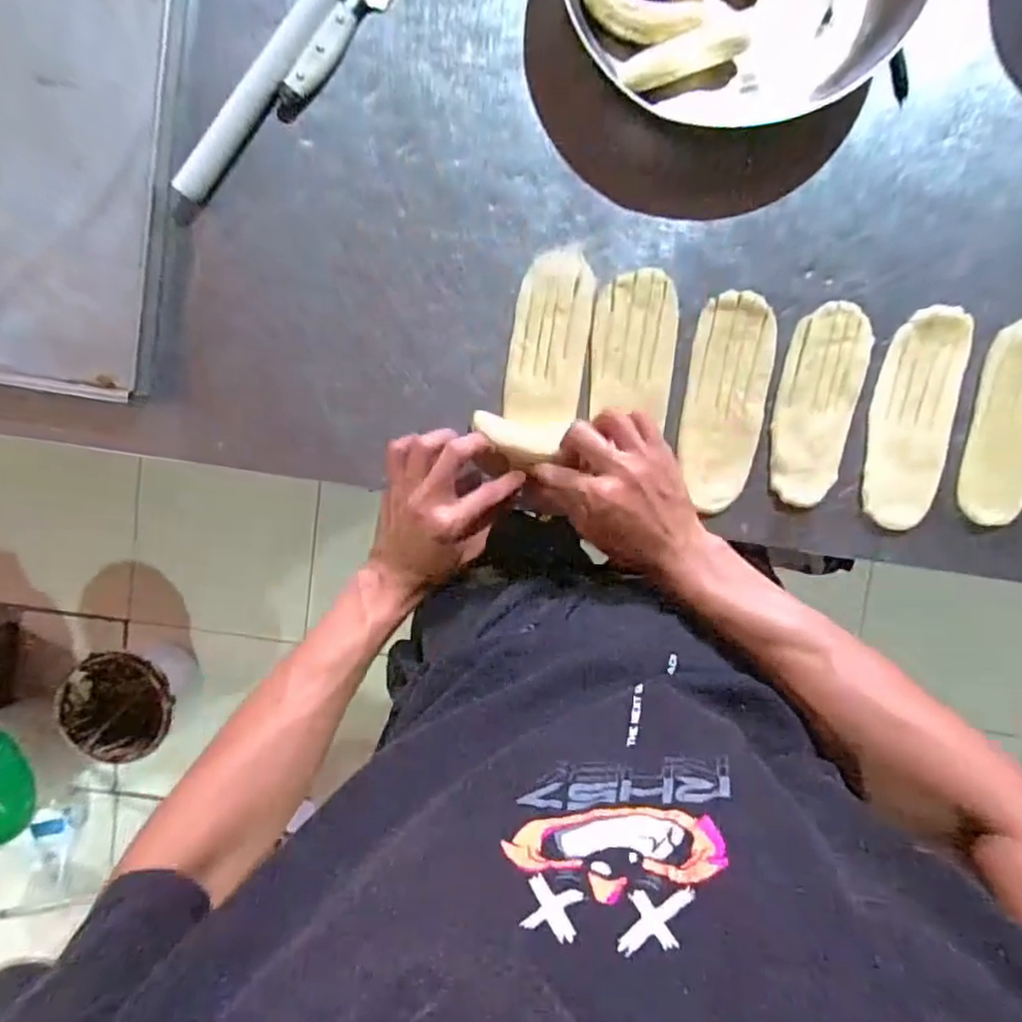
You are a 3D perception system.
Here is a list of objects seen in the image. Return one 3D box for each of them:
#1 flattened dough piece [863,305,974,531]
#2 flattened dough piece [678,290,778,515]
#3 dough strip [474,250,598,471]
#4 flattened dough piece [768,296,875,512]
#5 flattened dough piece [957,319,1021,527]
[{"bbox_3d":[0.316,-0.073,0.496,0.062,0.006,0.170,9,94,1],"label":"flattened dough piece"},{"bbox_3d":[0.172,-0.086,0.501,0.064,0.005,0.167,7,94,1],"label":"flattened dough piece"},{"bbox_3d":[0.024,-0.122,0.500,0.070,0.021,0.169,13,91,0],"label":"dough strip"},{"bbox_3d":[0.243,-0.084,0.500,0.060,0.004,0.155,13,94,0],"label":"flattened dough piece"},{"bbox_3d":[0.394,-0.068,0.491,0.060,0.016,0.158,13,94,0],"label":"flattened dough piece"}]

